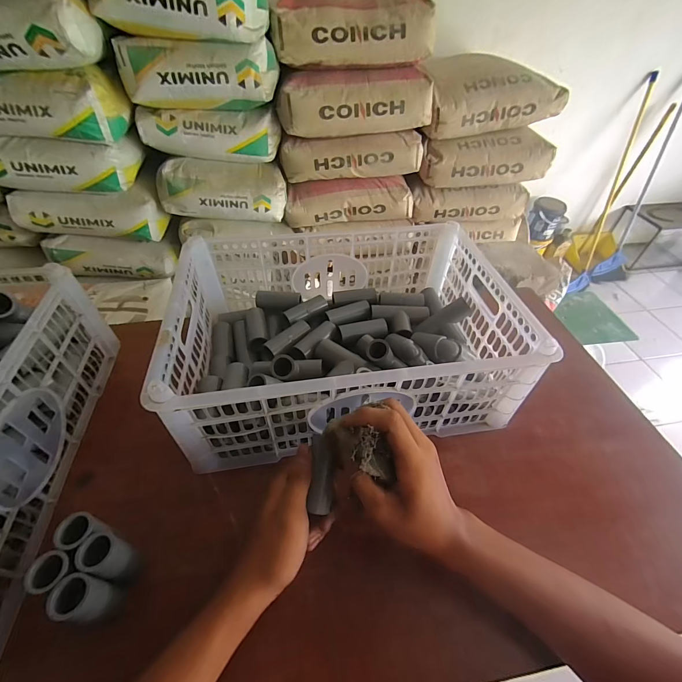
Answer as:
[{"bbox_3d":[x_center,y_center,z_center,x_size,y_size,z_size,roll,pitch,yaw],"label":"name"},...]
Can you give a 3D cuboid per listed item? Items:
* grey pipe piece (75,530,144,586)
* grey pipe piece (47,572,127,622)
[{"bbox_3d":[-0.202,0.194,0.296,0.031,0.064,0.028,17,49,12],"label":"grey pipe piece"},{"bbox_3d":[-0.203,0.211,0.271,0.028,0.063,0.027,1,47,-1],"label":"grey pipe piece"}]

